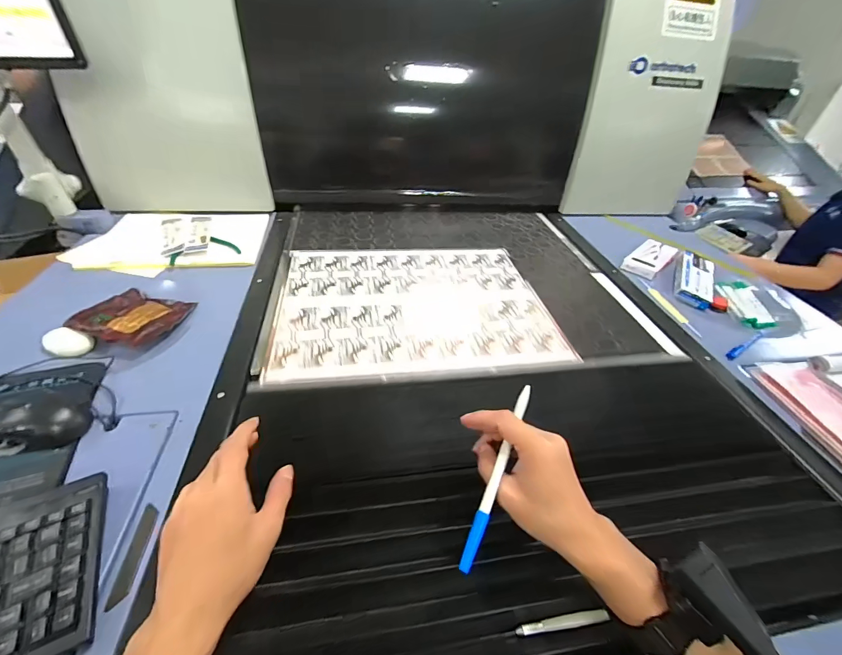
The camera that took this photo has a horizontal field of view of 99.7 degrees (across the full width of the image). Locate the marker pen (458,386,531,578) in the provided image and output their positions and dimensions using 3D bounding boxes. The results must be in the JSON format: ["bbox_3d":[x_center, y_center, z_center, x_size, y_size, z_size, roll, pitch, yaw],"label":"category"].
[{"bbox_3d":[0.071,0.128,0.320,0.011,0.011,0.169,20,66,17],"label":"marker pen"}]

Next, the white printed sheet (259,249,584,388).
[{"bbox_3d":[-0.011,-0.054,0.669,0.478,0.004,0.366,-4,41,-11],"label":"white printed sheet"}]

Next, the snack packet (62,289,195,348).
[{"bbox_3d":[-0.471,-0.019,0.590,0.155,0.019,0.121,14,41,10],"label":"snack packet"}]

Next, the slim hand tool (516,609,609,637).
[{"bbox_3d":[0.125,0.266,0.320,0.080,0.005,0.009,-24,39,14],"label":"slim hand tool"}]

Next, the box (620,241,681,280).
[{"bbox_3d":[0.537,-0.161,0.832,0.168,0.027,0.075,-29,51,-34],"label":"box"}]

